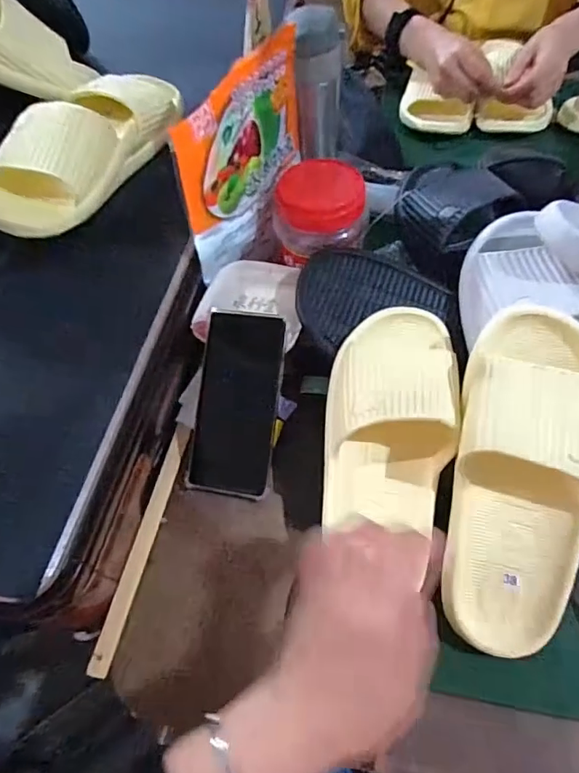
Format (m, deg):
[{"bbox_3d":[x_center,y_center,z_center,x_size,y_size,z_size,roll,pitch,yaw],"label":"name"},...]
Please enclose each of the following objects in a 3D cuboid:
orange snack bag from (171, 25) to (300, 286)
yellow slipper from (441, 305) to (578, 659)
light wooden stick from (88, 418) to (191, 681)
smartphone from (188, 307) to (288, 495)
[{"bbox_3d":[-0.039,-0.210,0.483,0.035,0.186,0.175,20,62,15],"label":"orange snack bag"},{"bbox_3d":[0.176,0.069,0.367,0.105,0.074,0.260,9,88,9],"label":"yellow slipper"},{"bbox_3d":[-0.128,0.133,0.439,0.017,0.004,0.219,18,59,-8],"label":"light wooden stick"},{"bbox_3d":[-0.048,0.015,0.450,0.075,0.011,0.163,7,90,8],"label":"smartphone"}]

